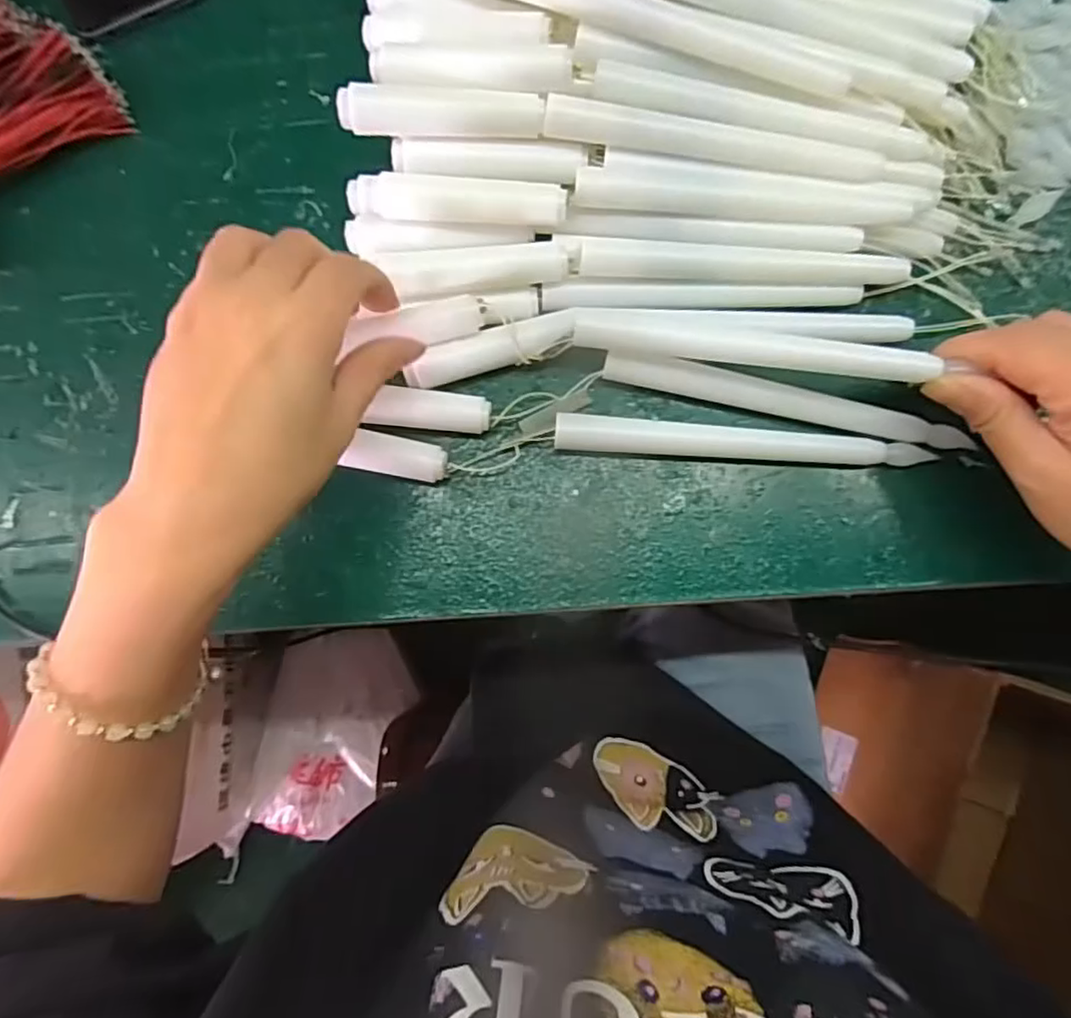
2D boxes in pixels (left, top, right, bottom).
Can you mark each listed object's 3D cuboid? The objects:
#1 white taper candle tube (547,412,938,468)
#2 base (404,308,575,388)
[{"bbox_3d":[0.093,-0.033,0.303,0.166,0.014,0.018,3,84,1],"label":"white taper candle tube"},{"bbox_3d":[-0.020,-0.074,0.300,0.081,0.015,0.015,-18,84,1],"label":"base"}]

